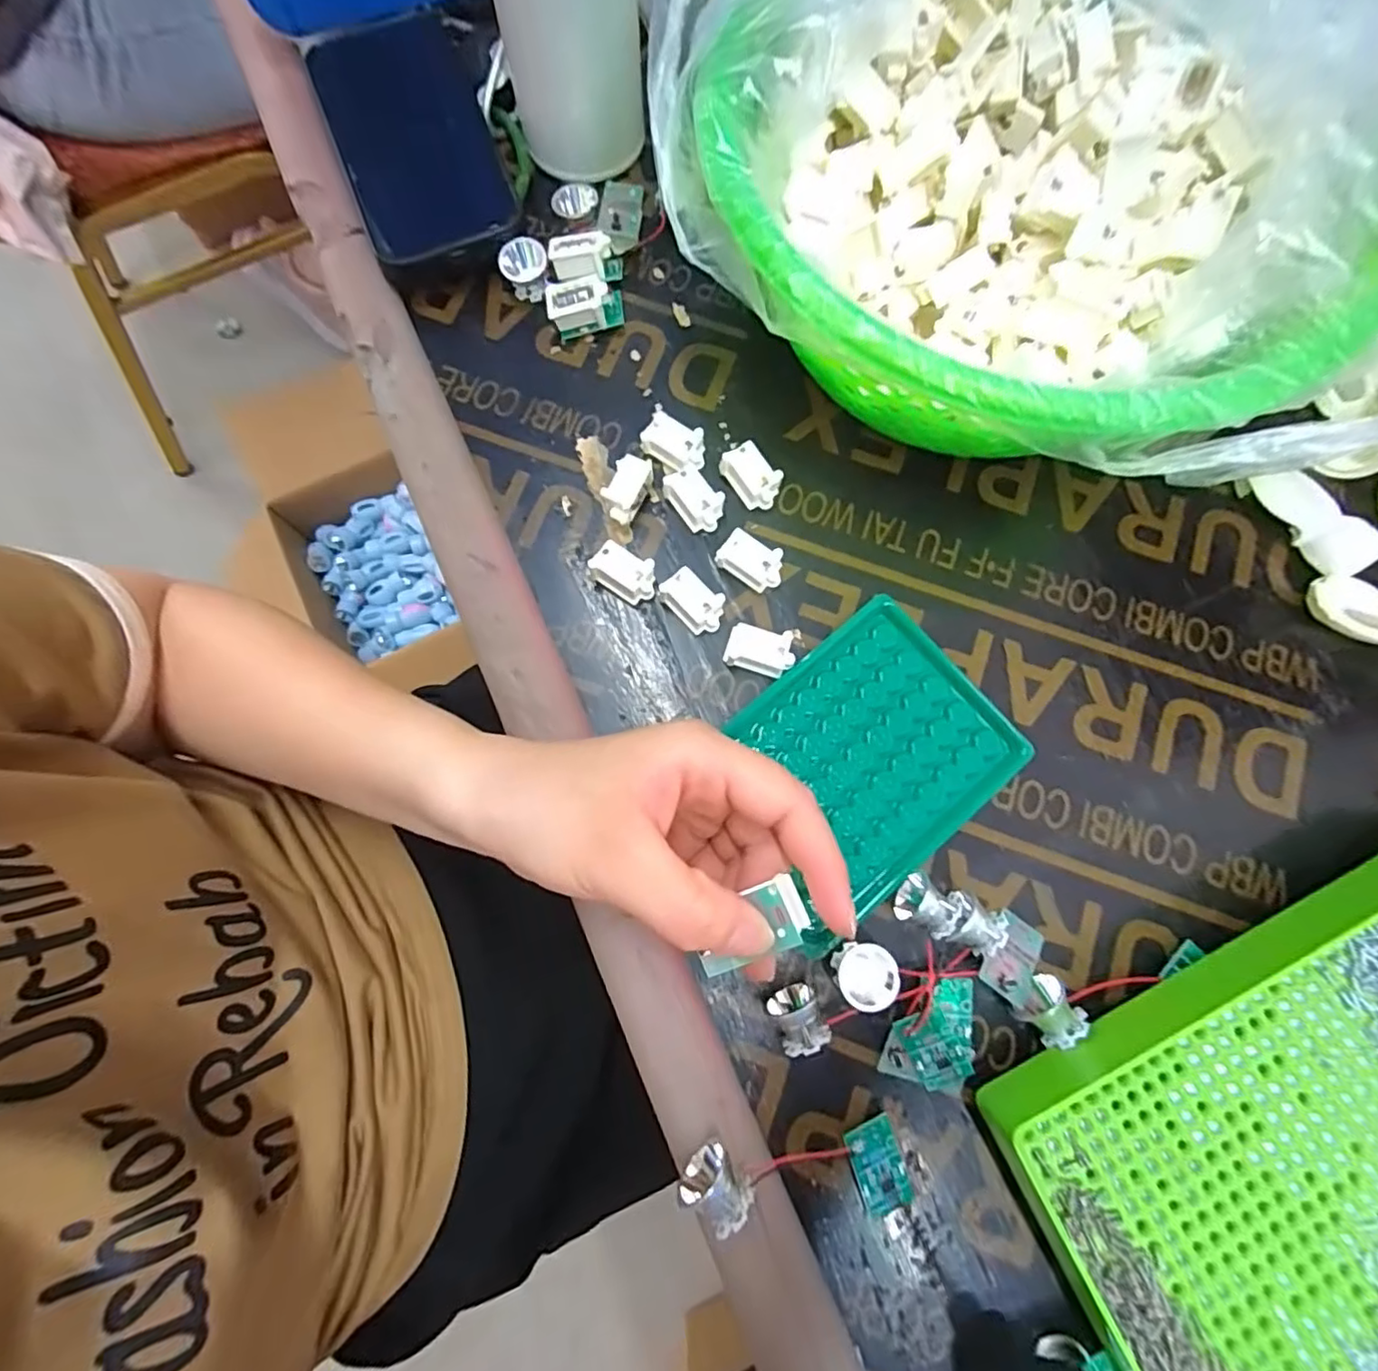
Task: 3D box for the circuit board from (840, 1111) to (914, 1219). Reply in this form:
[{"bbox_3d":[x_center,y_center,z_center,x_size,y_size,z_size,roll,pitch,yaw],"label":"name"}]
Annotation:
[{"bbox_3d":[0.071,0.179,0.225,0.019,0.007,0.031,-18,77,-6],"label":"circuit board"}]

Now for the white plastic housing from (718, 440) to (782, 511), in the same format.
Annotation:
[{"bbox_3d":[0.029,-0.097,0.283,0.016,0.016,0.029,-41,80,-11],"label":"white plastic housing"}]

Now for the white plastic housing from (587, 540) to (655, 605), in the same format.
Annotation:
[{"bbox_3d":[-0.029,-0.050,0.272,0.027,0.016,0.018,28,77,5],"label":"white plastic housing"}]

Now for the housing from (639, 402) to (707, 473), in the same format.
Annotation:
[{"bbox_3d":[-0.007,-0.113,0.285,0.028,0.015,0.019,34,77,7],"label":"housing"}]

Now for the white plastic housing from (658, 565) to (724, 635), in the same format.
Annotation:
[{"bbox_3d":[0.001,-0.036,0.270,0.028,0.015,0.018,40,78,8],"label":"white plastic housing"}]

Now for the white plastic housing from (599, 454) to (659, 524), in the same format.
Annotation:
[{"bbox_3d":[-0.028,-0.089,0.280,0.018,0.019,0.027,37,78,7],"label":"white plastic housing"}]

